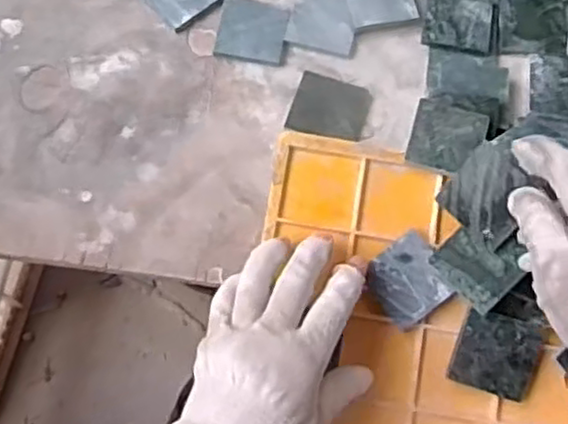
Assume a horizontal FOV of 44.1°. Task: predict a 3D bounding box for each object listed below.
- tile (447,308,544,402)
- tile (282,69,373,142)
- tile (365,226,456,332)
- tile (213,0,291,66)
[{"bbox_3d":[0.133,0.088,0.437,0.049,0.004,0.049,19,90,1],"label":"tile"},{"bbox_3d":[0.032,-0.073,0.499,0.052,0.007,0.050,17,76,6],"label":"tile"},{"bbox_3d":[0.081,0.043,0.450,0.047,0.007,0.048,-36,77,-11],"label":"tile"},{"bbox_3d":[-0.022,-0.133,0.513,0.050,0.004,0.049,10,73,2],"label":"tile"}]

